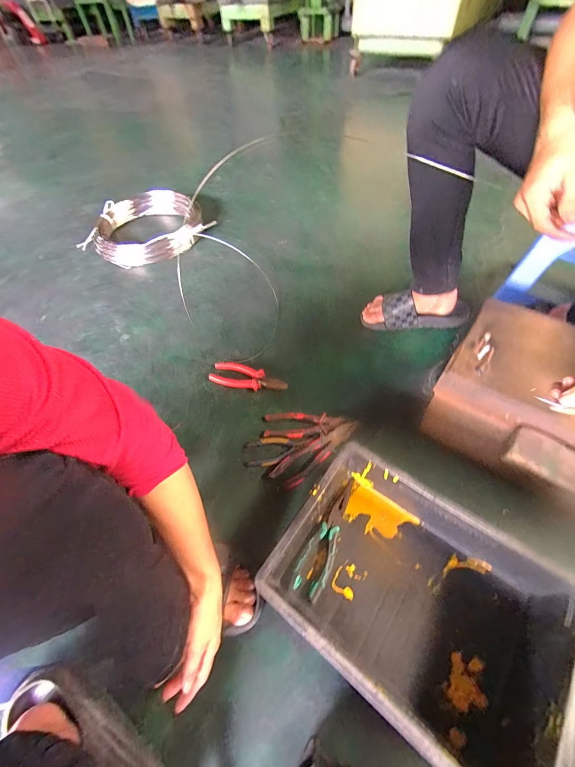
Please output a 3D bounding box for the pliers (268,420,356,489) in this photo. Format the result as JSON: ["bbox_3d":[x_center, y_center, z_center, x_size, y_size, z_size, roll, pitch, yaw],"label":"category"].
[{"bbox_3d":[0.057,0.132,0.585,0.195,0.019,0.051,-33,60,-17],"label":"pliers"}]

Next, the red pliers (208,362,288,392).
[{"bbox_3d":[-0.092,-0.011,0.701,0.187,0.028,0.055,14,58,13],"label":"red pliers"}]

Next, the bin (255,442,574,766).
[{"bbox_3d":[0.164,0.283,0.410,0.343,0.124,0.244,31,63,22],"label":"bin"}]

